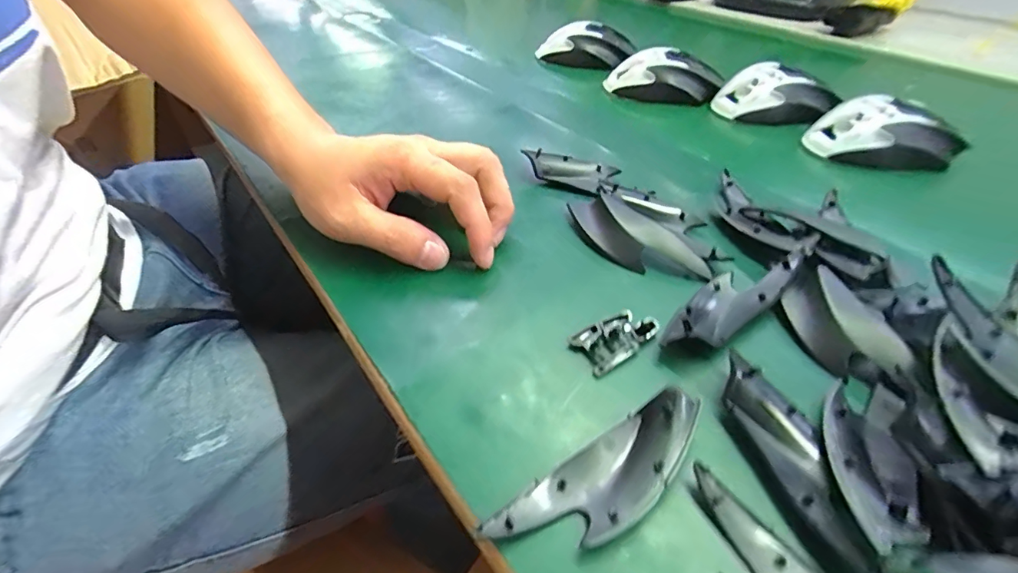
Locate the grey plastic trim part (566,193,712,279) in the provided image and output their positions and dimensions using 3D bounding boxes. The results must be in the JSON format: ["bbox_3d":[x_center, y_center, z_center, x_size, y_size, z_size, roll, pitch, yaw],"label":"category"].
[{"bbox_3d":[0.076,-0.032,0.300,0.037,0.018,0.094,-22,46,-23],"label":"grey plastic trim part"}]

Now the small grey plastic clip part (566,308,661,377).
[{"bbox_3d":[0.055,0.025,0.249,0.041,0.009,0.026,-23,46,-23],"label":"small grey plastic clip part"}]

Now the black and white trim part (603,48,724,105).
[{"bbox_3d":[0.157,-0.215,0.496,0.110,0.039,0.053,11,43,13],"label":"black and white trim part"}]

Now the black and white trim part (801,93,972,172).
[{"bbox_3d":[0.294,-0.121,0.379,0.095,0.041,0.048,16,44,18],"label":"black and white trim part"}]

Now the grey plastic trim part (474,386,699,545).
[{"bbox_3d":[0.038,0.074,0.189,0.096,0.019,0.034,-25,47,-25],"label":"grey plastic trim part"}]

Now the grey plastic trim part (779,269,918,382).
[{"bbox_3d":[0.163,0.019,0.239,0.035,0.014,0.061,-18,51,1],"label":"grey plastic trim part"}]

